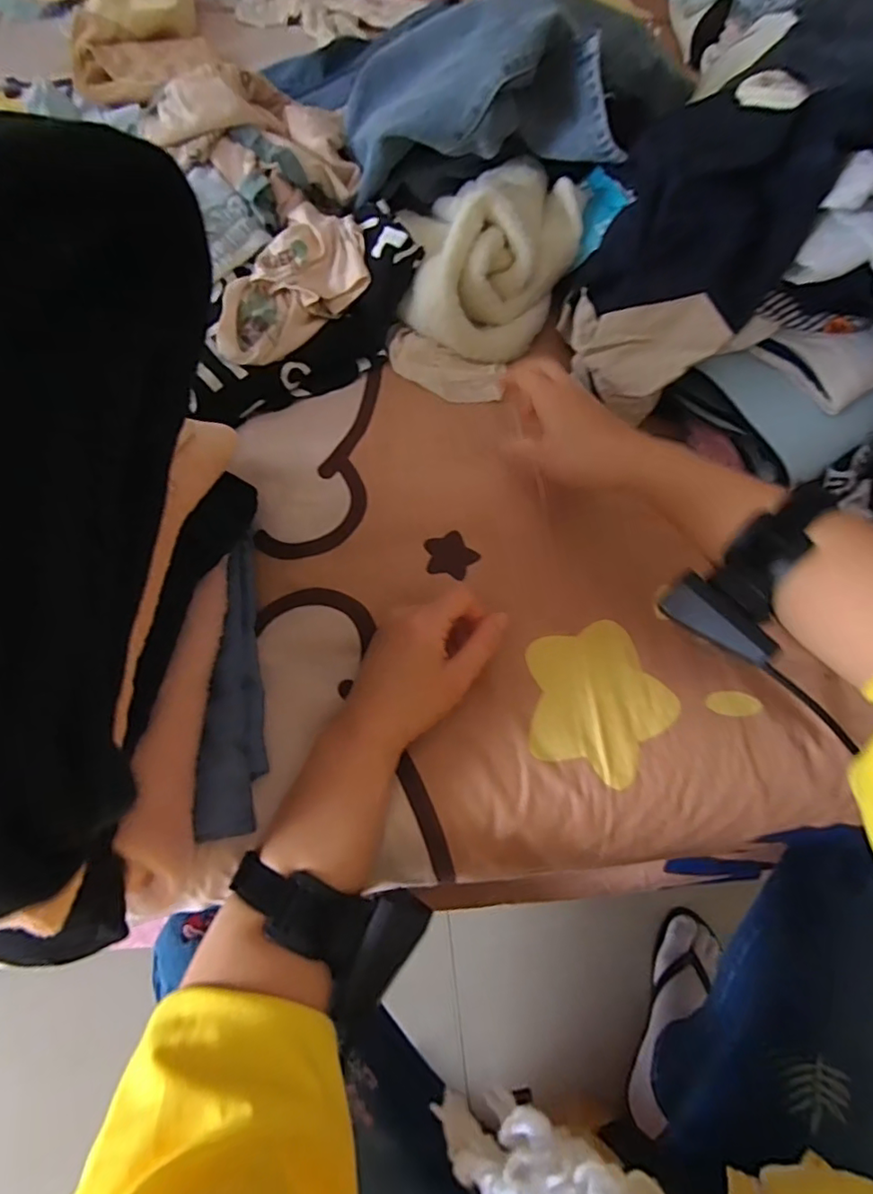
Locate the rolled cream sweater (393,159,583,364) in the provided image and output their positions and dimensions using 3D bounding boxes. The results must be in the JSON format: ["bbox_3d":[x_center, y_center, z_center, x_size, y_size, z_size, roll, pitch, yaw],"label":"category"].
[{"bbox_3d":[0.056,-0.354,0.576,0.174,0.096,0.237,8,61,1],"label":"rolled cream sweater"}]

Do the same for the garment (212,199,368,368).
[{"bbox_3d":[-0.132,-0.284,0.519,0.100,0.050,0.181,24,62,10],"label":"garment"}]

